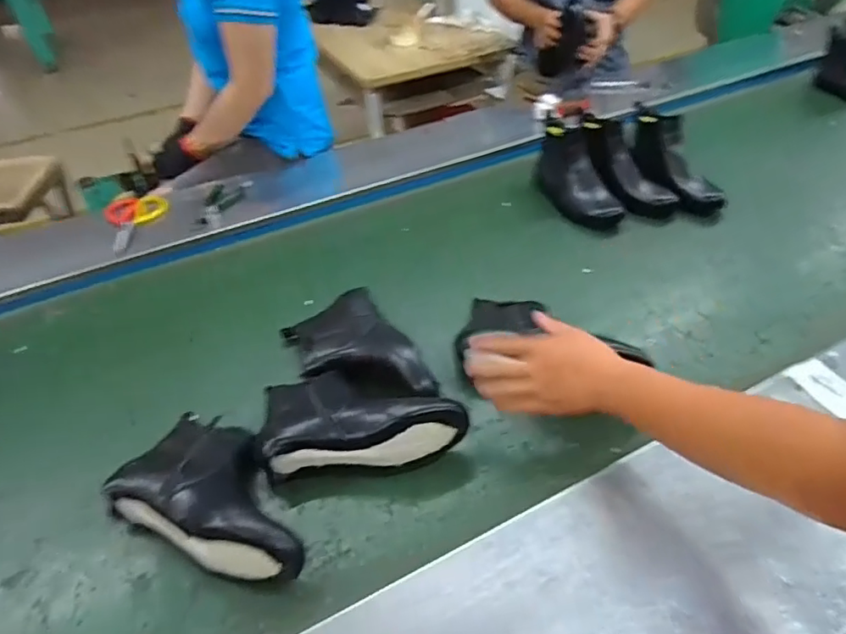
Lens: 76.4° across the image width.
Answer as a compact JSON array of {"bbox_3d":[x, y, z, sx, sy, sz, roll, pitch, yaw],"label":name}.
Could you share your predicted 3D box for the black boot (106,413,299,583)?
[{"bbox_3d":[-0.221,0.206,0.619,0.254,0.068,0.147,17,47,21],"label":"black boot"}]

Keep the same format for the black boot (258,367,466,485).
[{"bbox_3d":[-0.080,0.120,0.692,0.262,0.077,0.153,-6,43,-1],"label":"black boot"}]

